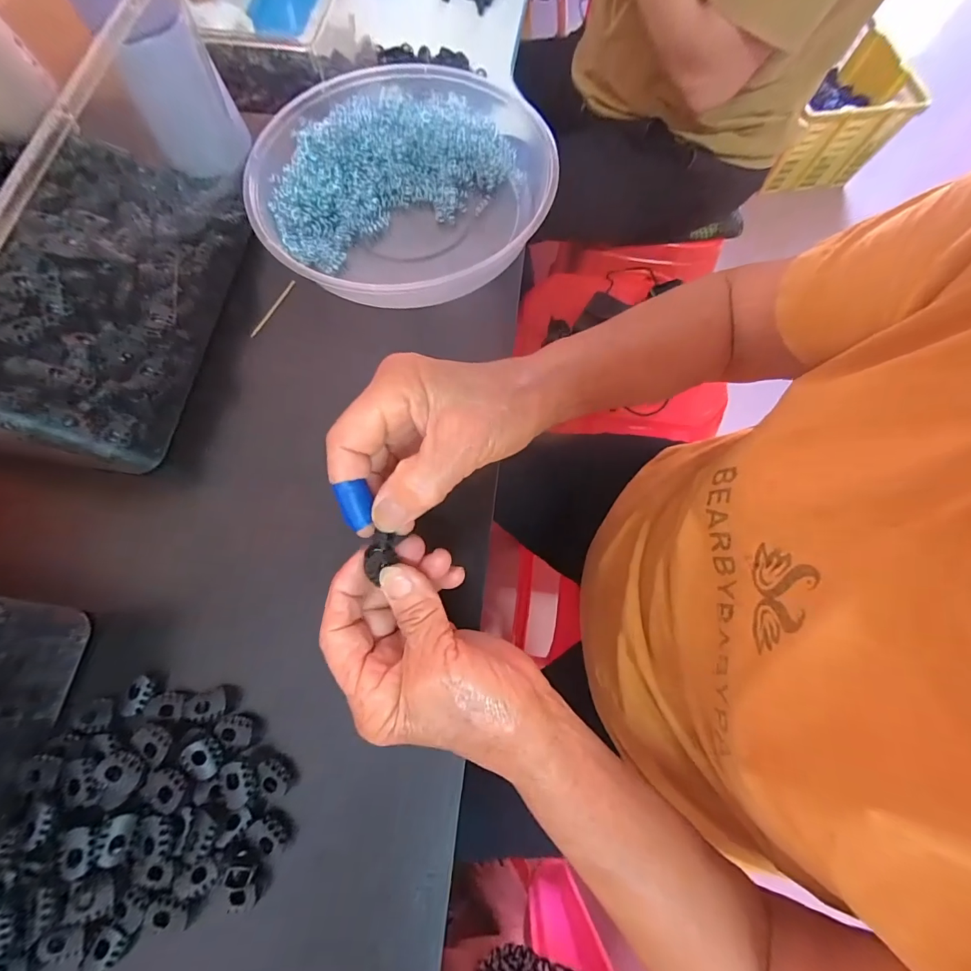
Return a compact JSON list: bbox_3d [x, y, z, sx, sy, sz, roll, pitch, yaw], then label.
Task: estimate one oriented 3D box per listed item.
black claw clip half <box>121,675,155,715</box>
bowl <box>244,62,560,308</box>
[{"bbox_3d":[-0.198,0.119,0.240,0.012,0.004,0.020,5,73,1],"label":"black claw clip half"},{"bbox_3d":[-0.065,-0.245,0.347,0.240,0.045,0.218,-11,73,-4],"label":"bowl"}]

